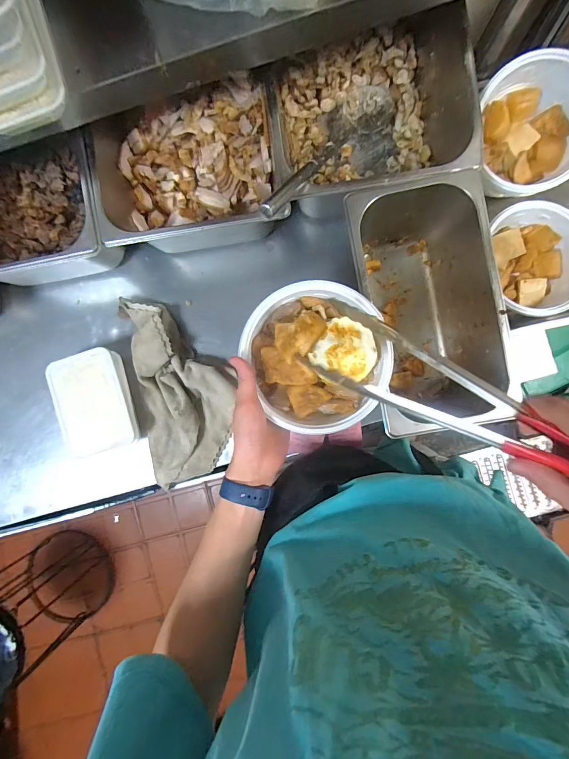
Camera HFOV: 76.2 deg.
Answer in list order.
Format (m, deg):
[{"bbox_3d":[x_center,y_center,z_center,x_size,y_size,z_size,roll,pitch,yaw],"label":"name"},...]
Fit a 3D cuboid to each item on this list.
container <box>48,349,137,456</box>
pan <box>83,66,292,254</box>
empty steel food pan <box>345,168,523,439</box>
[{"bbox_3d":[-0.319,0.039,0.609,0.118,0.051,0.161,-15,89,3],"label":"container"},{"bbox_3d":[-0.136,-0.310,0.553,0.259,0.121,0.242,-11,89,4],"label":"pan"},{"bbox_3d":[0.192,-0.100,0.537,0.168,0.161,0.333,-11,89,4],"label":"empty steel food pan"}]

